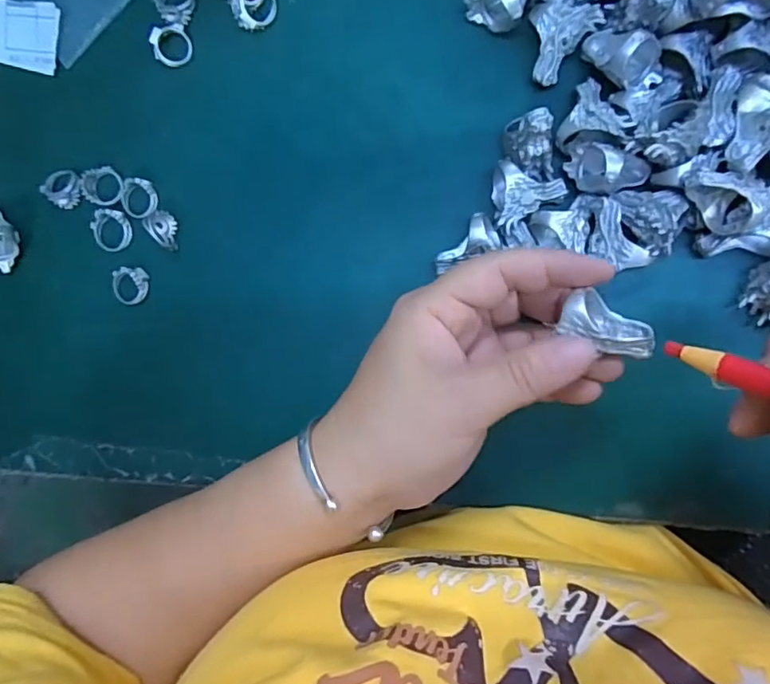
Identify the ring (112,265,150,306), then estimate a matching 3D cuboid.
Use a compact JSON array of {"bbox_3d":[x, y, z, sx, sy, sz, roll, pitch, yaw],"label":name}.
[{"bbox_3d":[-0.147,-0.032,0.320,0.020,0.008,0.021,0,91,8],"label":"ring"}]

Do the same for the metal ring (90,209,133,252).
[{"bbox_3d":[-0.157,-0.064,0.318,0.021,0.007,0.023,0,91,8],"label":"metal ring"}]

